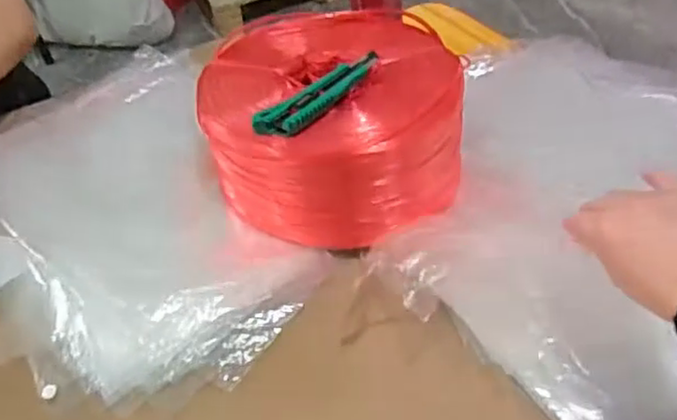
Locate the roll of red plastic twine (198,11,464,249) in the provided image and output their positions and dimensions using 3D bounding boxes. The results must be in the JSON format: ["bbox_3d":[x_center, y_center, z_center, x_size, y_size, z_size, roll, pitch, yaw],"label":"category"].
[{"bbox_3d":[-0.008,-0.098,0.722,0.266,0.141,0.246,-5,45,2],"label":"roll of red plastic twine"}]

